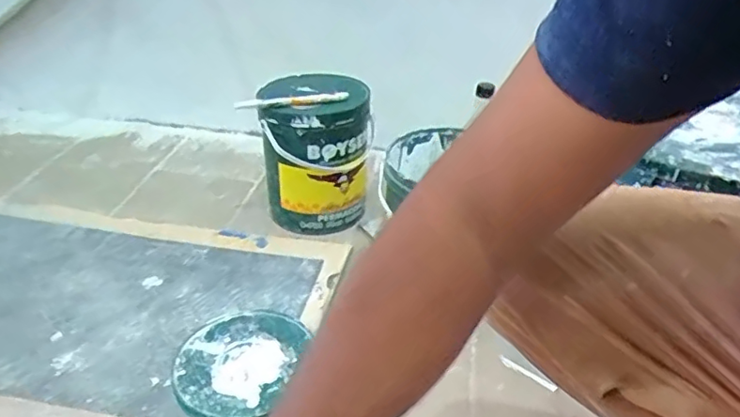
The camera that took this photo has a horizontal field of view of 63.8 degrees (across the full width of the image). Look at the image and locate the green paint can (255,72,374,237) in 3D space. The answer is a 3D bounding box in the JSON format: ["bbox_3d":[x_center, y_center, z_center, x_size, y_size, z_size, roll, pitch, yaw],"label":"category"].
[{"bbox_3d":[-0.091,-0.085,0.957,0.163,0.223,0.151,-5,35,-11],"label":"green paint can"}]

